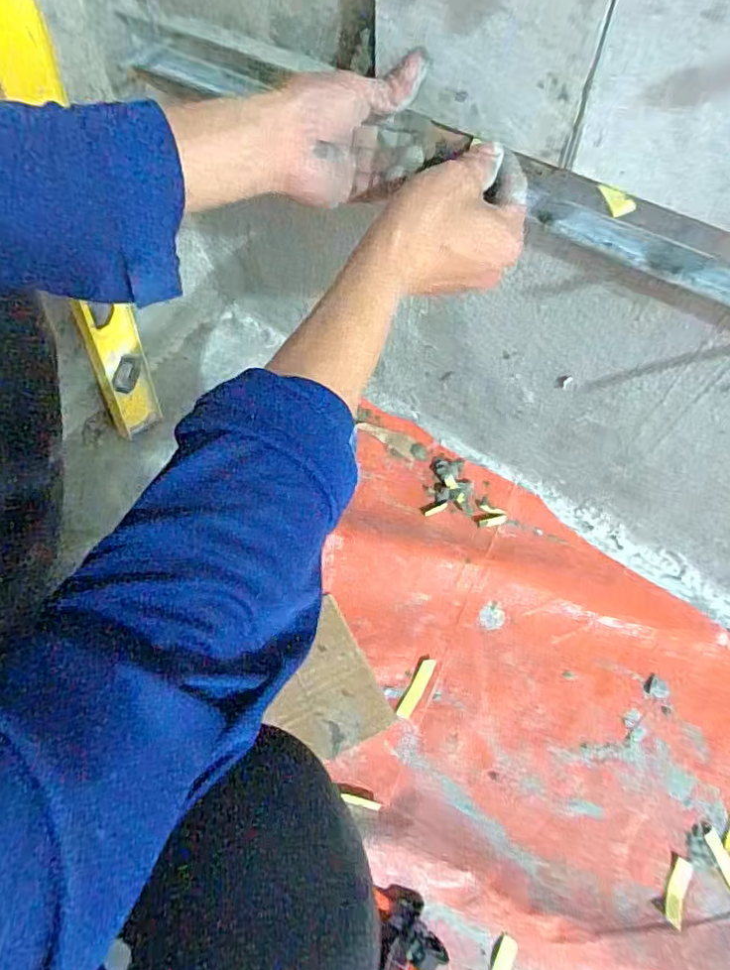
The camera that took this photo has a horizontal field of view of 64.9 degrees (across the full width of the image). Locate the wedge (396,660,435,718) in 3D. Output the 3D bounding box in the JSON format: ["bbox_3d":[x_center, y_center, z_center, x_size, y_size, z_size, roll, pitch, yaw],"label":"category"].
[{"bbox_3d":[0.050,0.199,0.563,0.014,0.007,0.063,24,64,14],"label":"wedge"}]

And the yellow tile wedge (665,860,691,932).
[{"bbox_3d":[0.256,0.334,0.471,0.014,0.008,0.049,26,63,13],"label":"yellow tile wedge"}]

